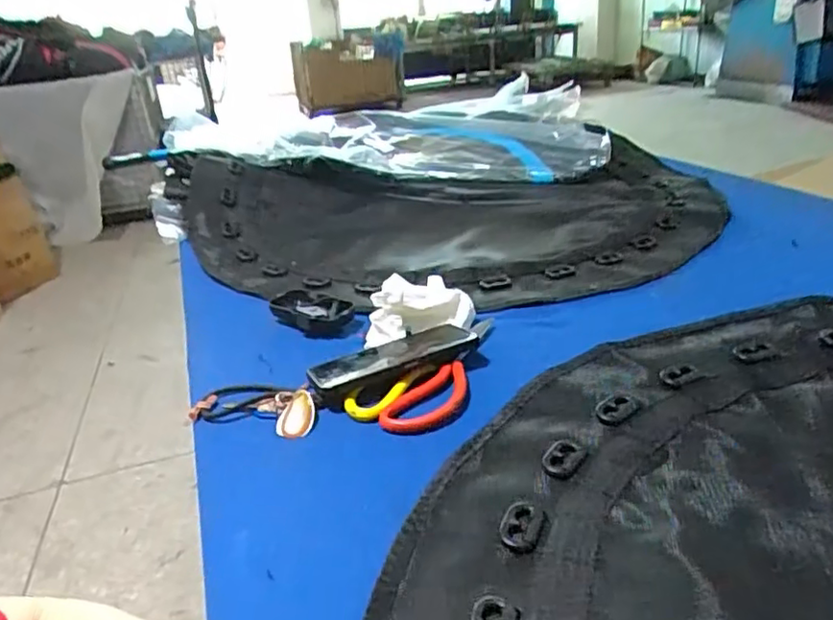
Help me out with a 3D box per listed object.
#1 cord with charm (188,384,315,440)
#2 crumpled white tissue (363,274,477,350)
[{"bbox_3d":[-0.150,0.091,0.579,0.125,0.023,0.051,4,58,18],"label":"cord with charm"},{"bbox_3d":[0.001,-0.003,0.684,0.115,0.060,0.070,-21,29,-31],"label":"crumpled white tissue"}]

